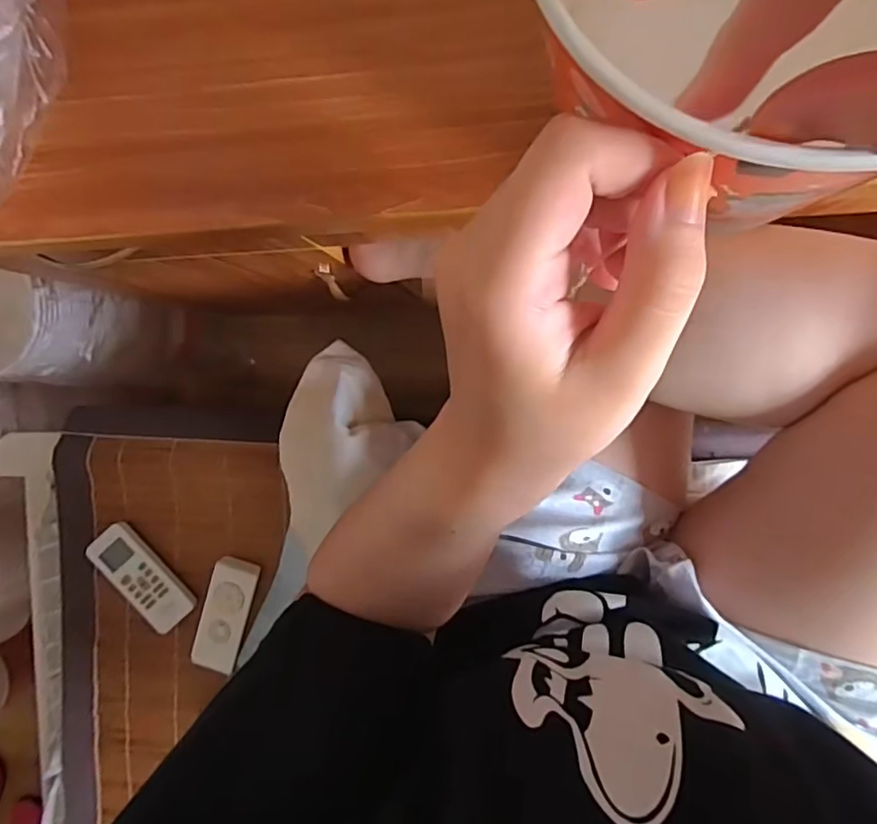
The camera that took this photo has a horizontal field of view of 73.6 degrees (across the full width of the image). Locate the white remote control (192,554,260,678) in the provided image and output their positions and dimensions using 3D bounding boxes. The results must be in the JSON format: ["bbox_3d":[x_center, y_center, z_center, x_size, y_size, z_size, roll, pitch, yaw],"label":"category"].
[{"bbox_3d":[-0.238,0.227,0.656,0.049,0.015,0.119,13,83,7],"label":"white remote control"}]

